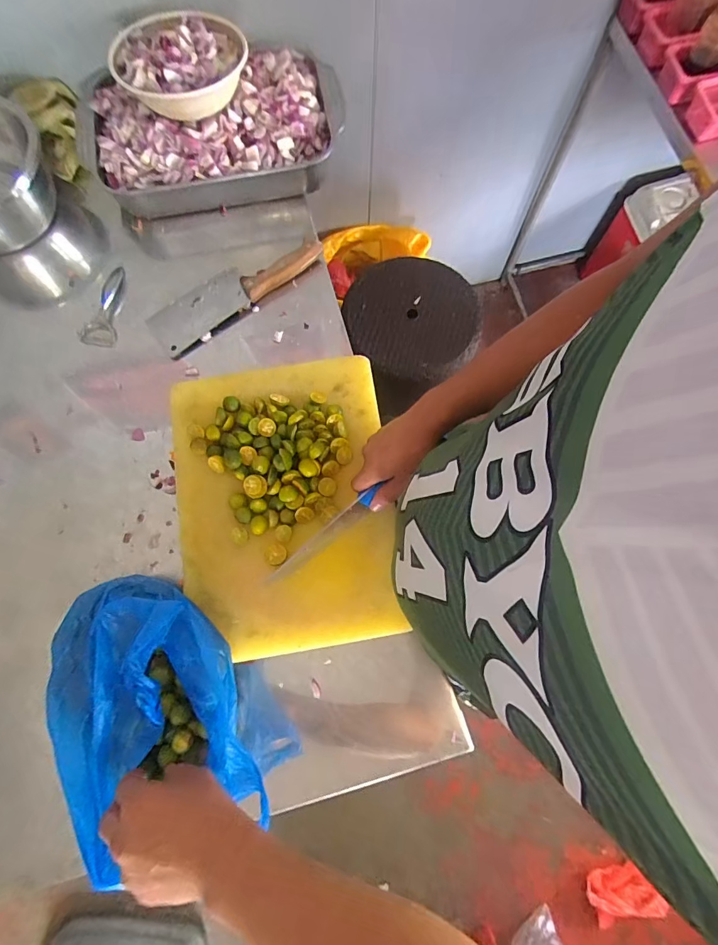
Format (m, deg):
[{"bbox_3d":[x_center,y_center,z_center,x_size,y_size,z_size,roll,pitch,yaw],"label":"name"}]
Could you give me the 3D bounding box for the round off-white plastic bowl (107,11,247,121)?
[{"bbox_3d":[-0.275,-0.640,0.665,0.198,0.080,0.205,0,76,1],"label":"round off-white plastic bowl"}]

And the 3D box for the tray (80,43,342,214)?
[{"bbox_3d":[-0.254,-0.592,0.726,0.426,0.092,0.246,-12,76,-2],"label":"tray"}]

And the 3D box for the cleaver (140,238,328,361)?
[{"bbox_3d":[-0.206,-0.305,0.692,0.298,0.033,0.082,-37,78,-8],"label":"cleaver"}]

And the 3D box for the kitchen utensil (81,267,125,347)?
[{"bbox_3d":[-0.422,-0.280,0.689,0.057,0.013,0.149,2,76,1],"label":"kitchen utensil"}]

